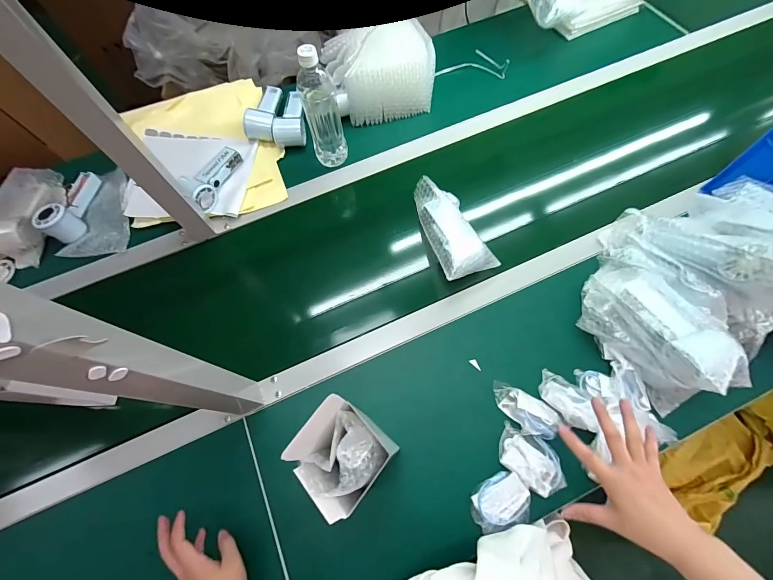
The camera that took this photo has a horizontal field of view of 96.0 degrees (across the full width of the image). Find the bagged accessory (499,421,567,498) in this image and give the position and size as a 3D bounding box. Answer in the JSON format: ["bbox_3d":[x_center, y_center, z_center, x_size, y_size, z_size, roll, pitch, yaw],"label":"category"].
[{"bbox_3d":[0.206,0.241,0.495,0.099,0.017,0.062,40,75,16],"label":"bagged accessory"}]

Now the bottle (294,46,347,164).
[{"bbox_3d":[-0.121,-0.332,0.640,0.061,0.224,0.065,-21,69,-6],"label":"bottle"}]

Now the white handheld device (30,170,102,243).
[{"bbox_3d":[-0.606,-0.169,0.673,0.075,0.043,0.149,19,70,10],"label":"white handheld device"}]

